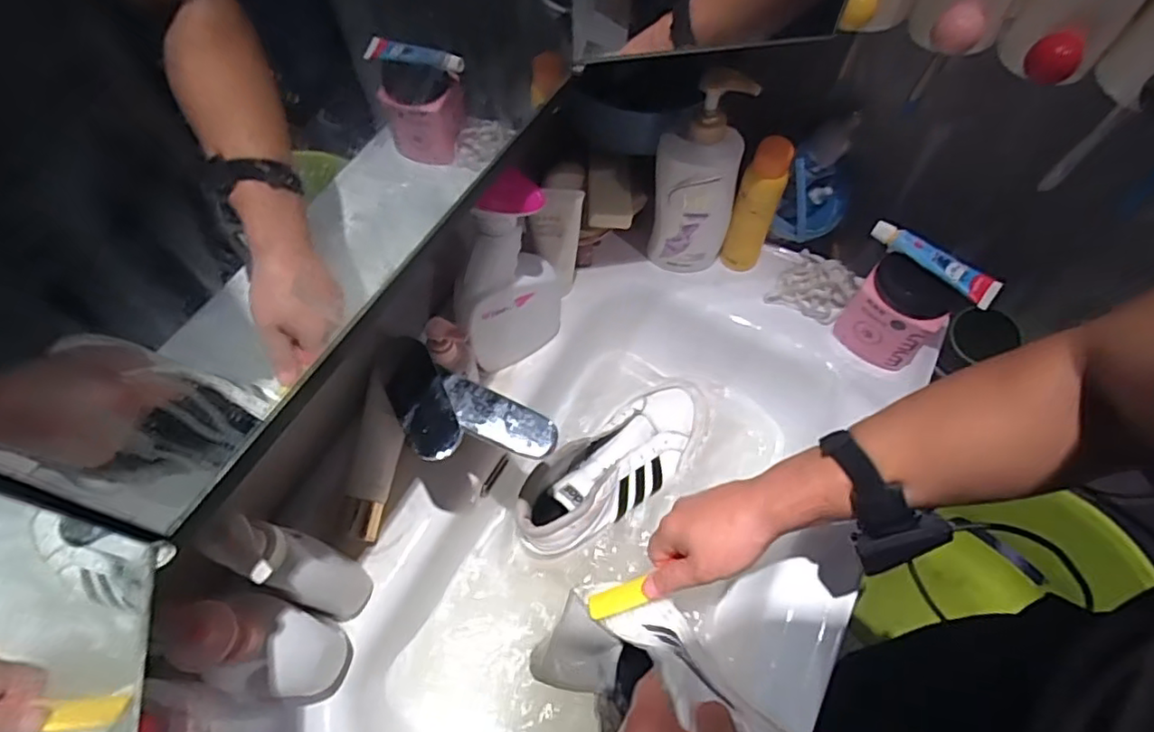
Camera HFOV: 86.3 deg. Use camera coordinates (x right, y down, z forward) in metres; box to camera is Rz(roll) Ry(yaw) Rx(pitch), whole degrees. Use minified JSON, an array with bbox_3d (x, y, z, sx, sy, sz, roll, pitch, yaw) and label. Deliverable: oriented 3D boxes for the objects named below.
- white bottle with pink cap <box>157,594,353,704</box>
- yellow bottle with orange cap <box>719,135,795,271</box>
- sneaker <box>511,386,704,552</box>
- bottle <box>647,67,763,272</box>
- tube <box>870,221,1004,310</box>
[{"bbox_3d":[-0.226,0.215,0.465,0.062,0.189,0.066,0,62,0],"label":"white bottle with pink cap"},{"bbox_3d":[0.195,-0.170,0.672,0.045,0.173,0.042,24,65,12],"label":"yellow bottle with orange cap"},{"bbox_3d":[0.046,0.105,0.688,0.263,0.083,0.094,-39,69,-19],"label":"sneaker"},{"bbox_3d":[0.125,-0.189,0.640,0.084,0.239,0.045,-3,62,-2],"label":"bottle"},{"bbox_3d":[0.345,-0.103,0.592,0.124,0.023,0.021,38,68,18],"label":"tube"}]

